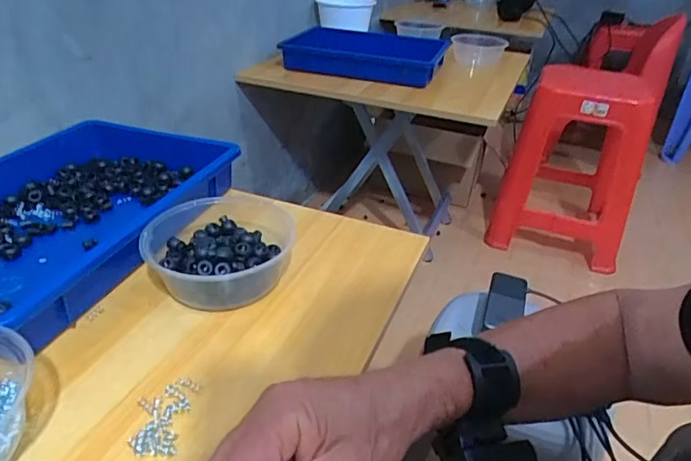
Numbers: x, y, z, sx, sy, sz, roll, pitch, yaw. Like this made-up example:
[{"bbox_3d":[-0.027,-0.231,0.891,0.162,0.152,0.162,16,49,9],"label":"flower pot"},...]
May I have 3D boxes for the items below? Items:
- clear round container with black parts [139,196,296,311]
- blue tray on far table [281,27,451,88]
[{"bbox_3d":[-0.125,0.019,0.520,0.145,0.056,0.168,6,32,4],"label":"clear round container with black parts"},{"bbox_3d":[0.051,-0.435,1.253,0.375,0.067,0.283,11,33,11],"label":"blue tray on far table"}]

